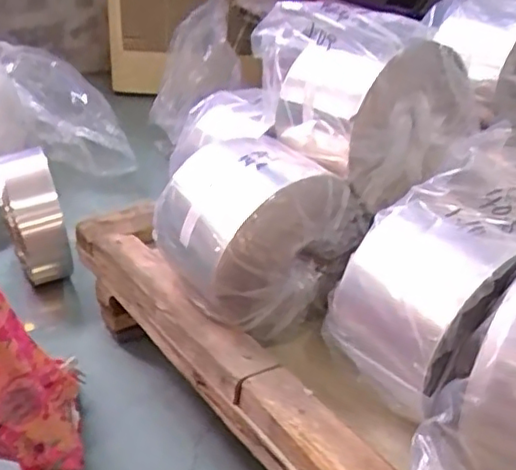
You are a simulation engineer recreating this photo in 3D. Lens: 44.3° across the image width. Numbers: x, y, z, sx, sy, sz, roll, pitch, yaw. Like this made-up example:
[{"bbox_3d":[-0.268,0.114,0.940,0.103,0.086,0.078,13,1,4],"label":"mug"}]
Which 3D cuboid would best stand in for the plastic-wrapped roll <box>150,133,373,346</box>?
[{"bbox_3d":[0.002,-0.001,0.893,0.239,0.219,0.192,-21,37,-37],"label":"plastic-wrapped roll"}]

